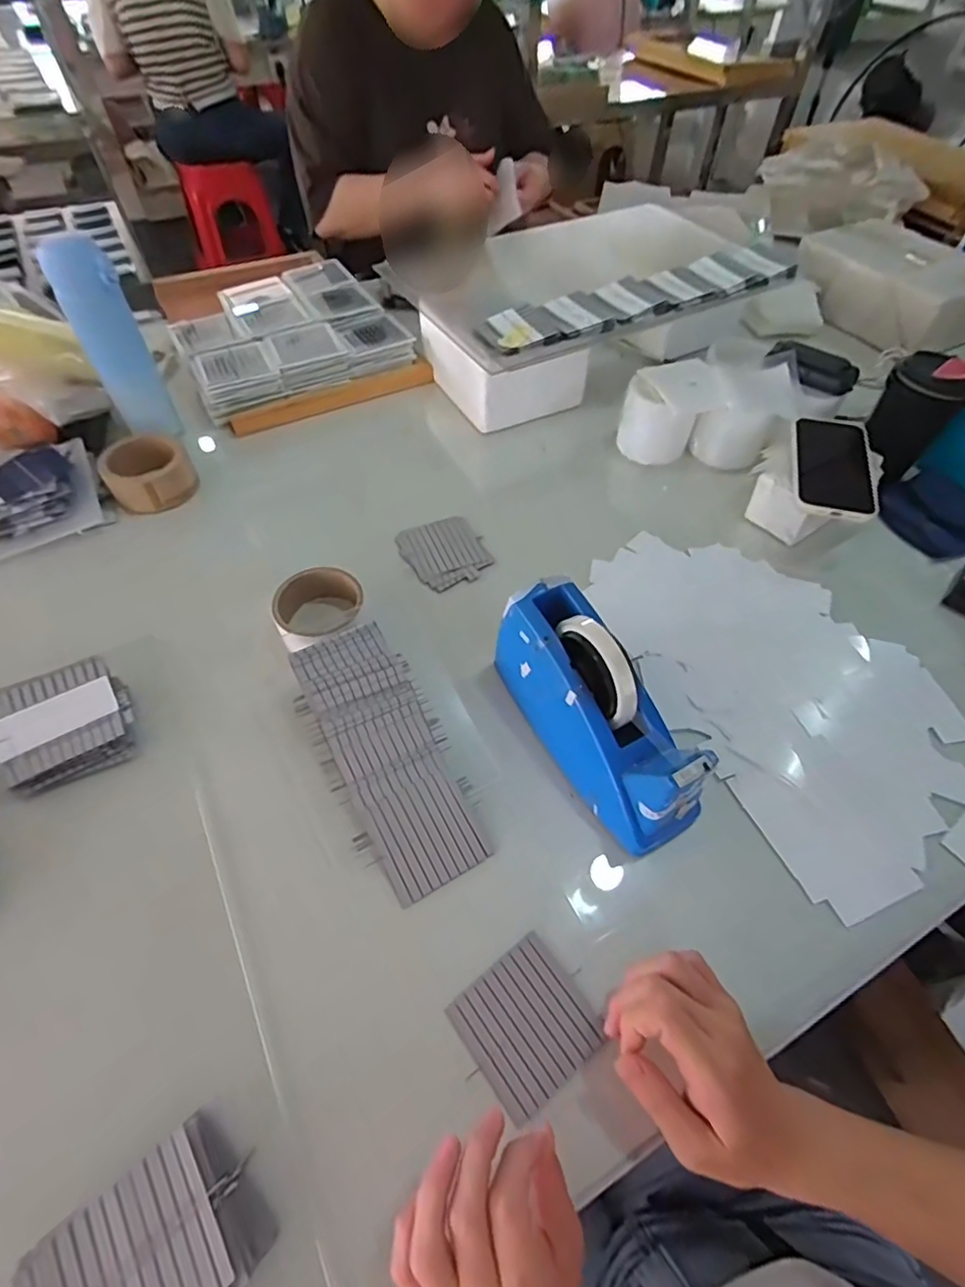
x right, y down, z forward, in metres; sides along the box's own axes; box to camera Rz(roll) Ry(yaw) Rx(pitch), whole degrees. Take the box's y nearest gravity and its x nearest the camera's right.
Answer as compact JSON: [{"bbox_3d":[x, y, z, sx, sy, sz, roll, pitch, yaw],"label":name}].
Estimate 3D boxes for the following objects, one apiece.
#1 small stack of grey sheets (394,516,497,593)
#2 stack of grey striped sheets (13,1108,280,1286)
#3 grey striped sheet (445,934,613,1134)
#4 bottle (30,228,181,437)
[{"bbox_3d":[-0.041,-0.104,0.628,0.088,0.005,0.098,-27,58,-19],"label":"small stack of grey sheets"},{"bbox_3d":[-0.175,0.329,0.297,0.104,0.027,0.087,-33,61,-22],"label":"stack of grey striped sheets"},{"bbox_3d":[0.030,0.250,0.372,0.079,0.004,0.077,-32,60,-22],"label":"grey striped sheet"},{"bbox_3d":[-0.420,-0.343,0.644,0.063,0.199,0.057,-31,60,-21],"label":"bottle"}]

